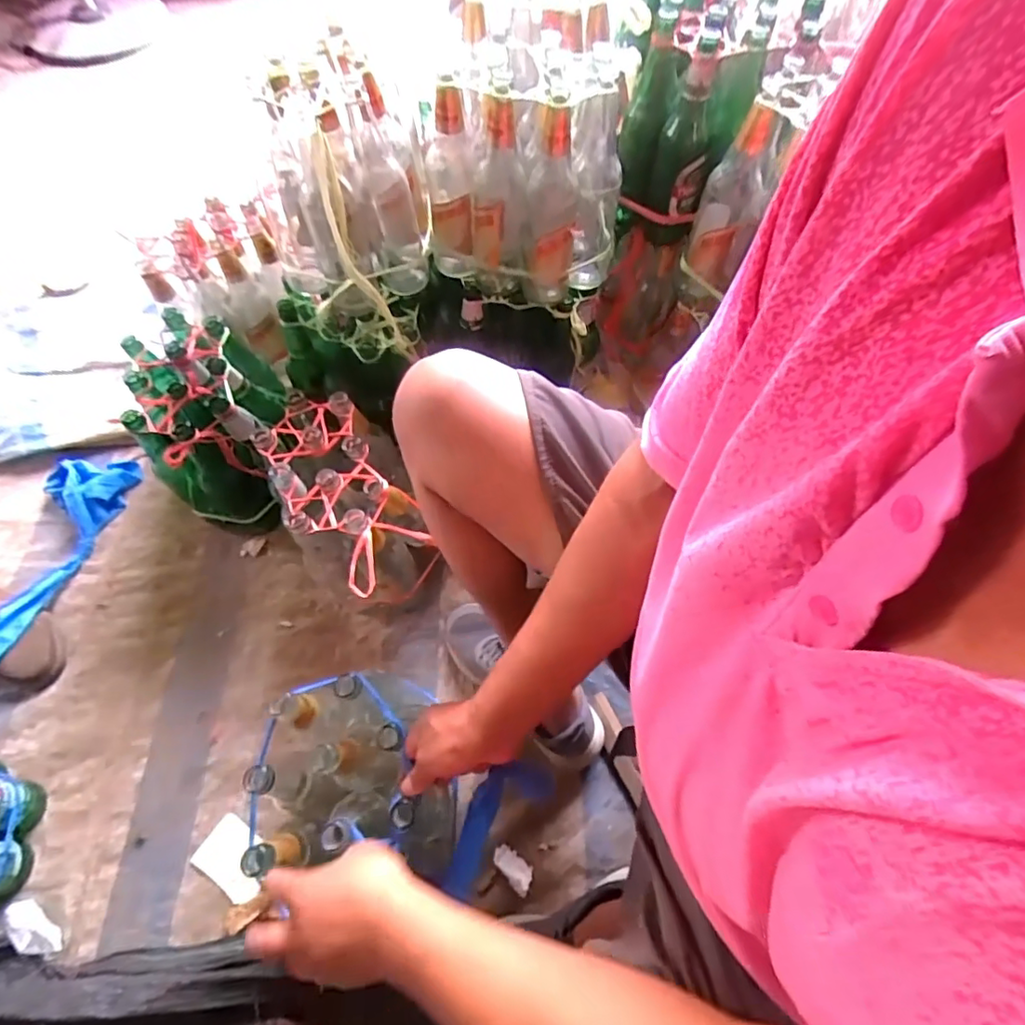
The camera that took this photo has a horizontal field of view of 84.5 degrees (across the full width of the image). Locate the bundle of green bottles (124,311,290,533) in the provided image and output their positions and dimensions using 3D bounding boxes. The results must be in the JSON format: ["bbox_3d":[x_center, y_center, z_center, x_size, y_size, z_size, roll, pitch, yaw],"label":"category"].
[{"bbox_3d":[-0.460,-0.130,0.907,0.212,0.265,0.244,-28,66,-15],"label":"bundle of green bottles"}]

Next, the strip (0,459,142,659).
[{"bbox_3d":[-0.789,0.105,0.893,0.142,0.061,0.484,15,63,6],"label":"strip"}]

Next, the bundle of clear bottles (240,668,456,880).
[{"bbox_3d":[-0.170,0.299,0.641,0.193,0.211,0.189,4,62,1],"label":"bundle of clear bottles"}]

